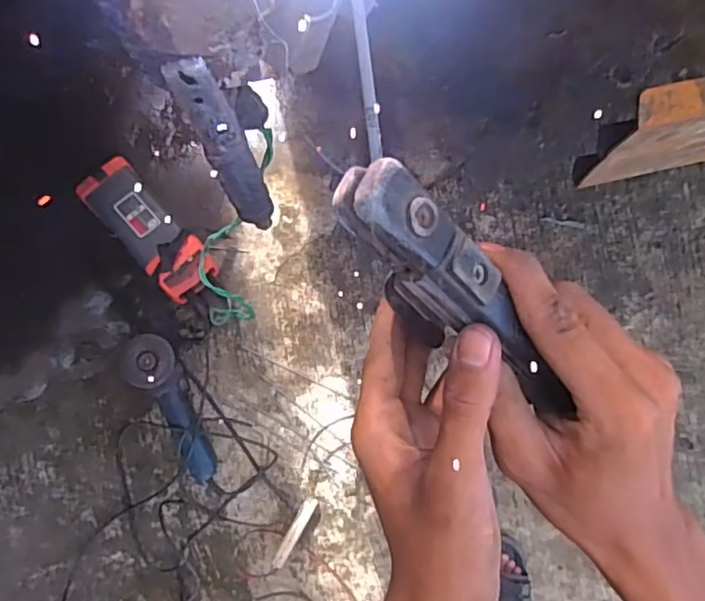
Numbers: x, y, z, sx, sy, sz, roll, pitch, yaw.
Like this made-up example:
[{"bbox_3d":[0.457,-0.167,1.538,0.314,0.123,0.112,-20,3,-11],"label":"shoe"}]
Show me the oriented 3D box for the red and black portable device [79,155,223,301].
[{"bbox_3d":[-0.372,-0.127,1.147,0.117,0.147,0.255,-39,82,-6],"label":"red and black portable device"}]

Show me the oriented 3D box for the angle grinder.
[{"bbox_3d":[-0.343,0.207,1.155,0.098,0.102,0.283,-19,81,-3],"label":"angle grinder"}]

